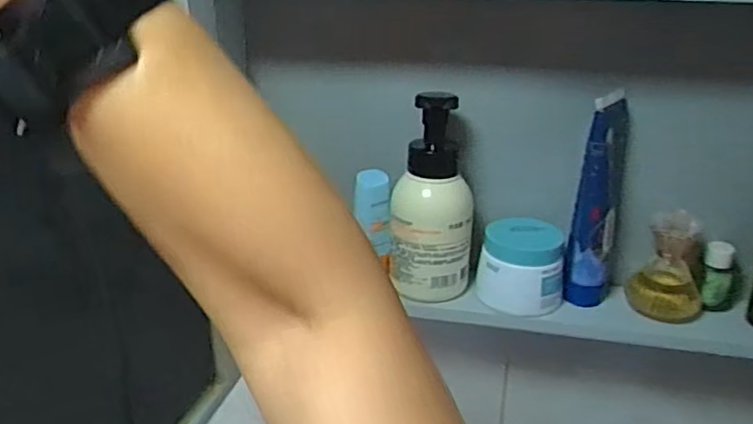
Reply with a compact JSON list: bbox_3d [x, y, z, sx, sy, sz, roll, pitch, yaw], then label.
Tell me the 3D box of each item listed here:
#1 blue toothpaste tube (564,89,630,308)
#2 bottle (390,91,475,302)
[{"bbox_3d":[0.194,-0.007,0.559,0.039,0.186,0.052,10,24,19],"label":"blue toothpaste tube"},{"bbox_3d":[0.051,-0.011,0.570,0.063,0.175,0.059,-13,27,-32],"label":"bottle"}]

